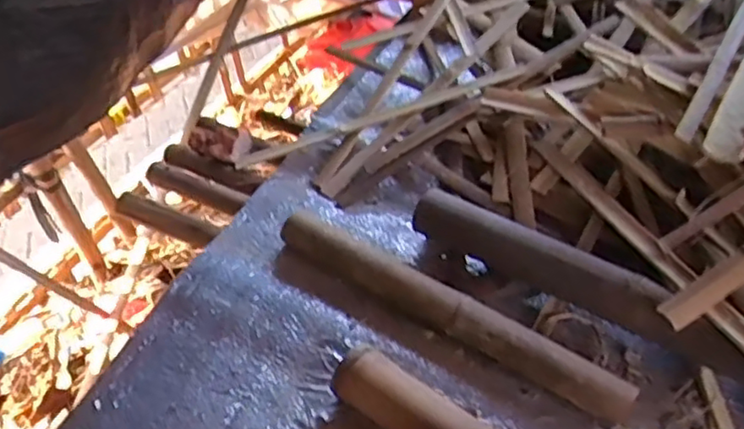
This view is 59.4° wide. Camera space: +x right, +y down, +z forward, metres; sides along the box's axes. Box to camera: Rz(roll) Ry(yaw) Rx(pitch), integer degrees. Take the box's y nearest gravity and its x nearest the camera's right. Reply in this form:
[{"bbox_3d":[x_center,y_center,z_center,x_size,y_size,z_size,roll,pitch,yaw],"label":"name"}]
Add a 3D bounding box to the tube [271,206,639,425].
[{"bbox_3d":[0.091,0.125,0.869,0.506,0.063,0.047,27,51,23],"label":"tube"}]

